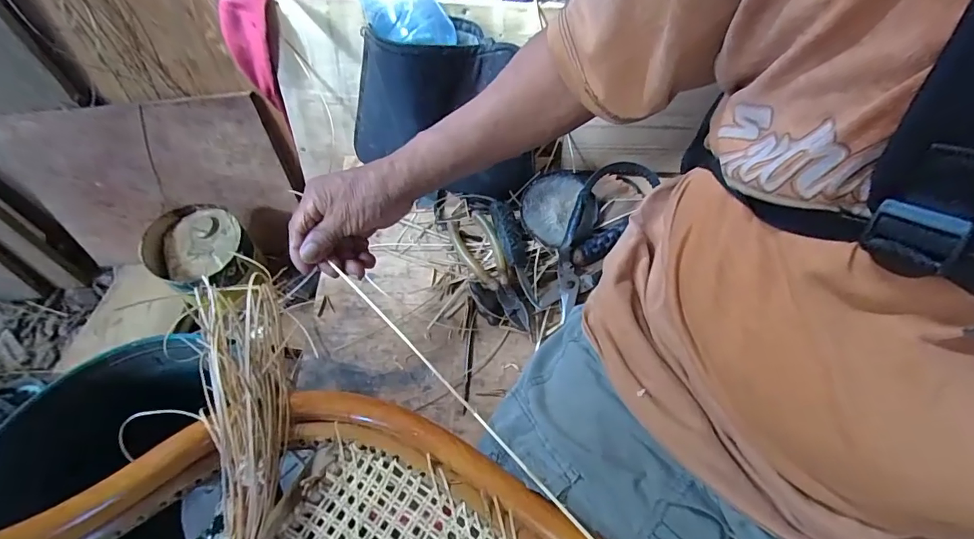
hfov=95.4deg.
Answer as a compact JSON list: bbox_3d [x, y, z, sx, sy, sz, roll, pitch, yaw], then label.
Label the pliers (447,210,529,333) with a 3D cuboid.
[{"bbox_3d":[-0.002,0.000,0.520,0.050,0.025,0.162,-16,62,-9],"label":"pliers"}]

